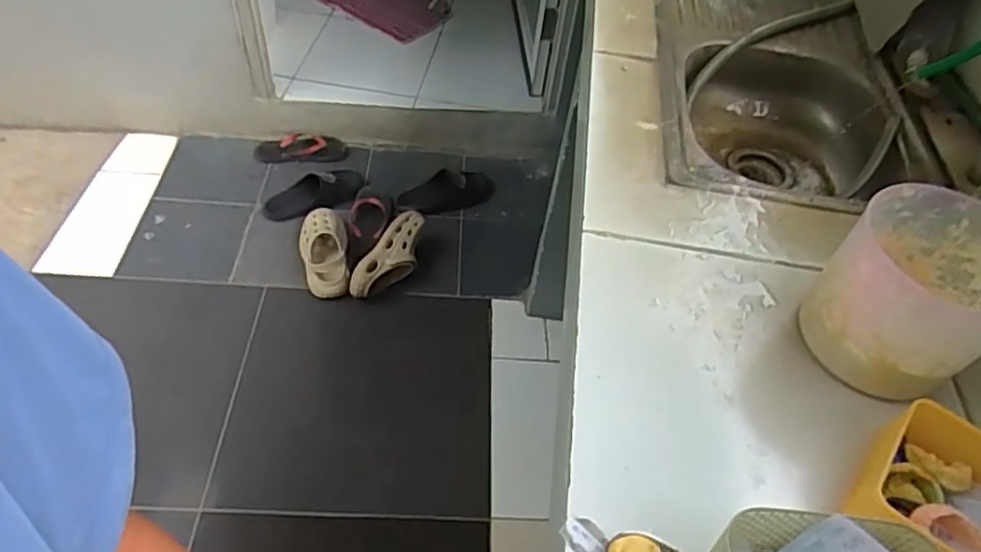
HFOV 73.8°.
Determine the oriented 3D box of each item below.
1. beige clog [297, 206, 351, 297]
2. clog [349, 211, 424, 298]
[{"bbox_3d":[-0.447,-0.069,1.769,0.129,0.073,0.284,-11,52,-15],"label":"beige clog"},{"bbox_3d":[-0.258,-0.045,1.735,0.110,0.112,0.283,23,51,13],"label":"clog"}]

